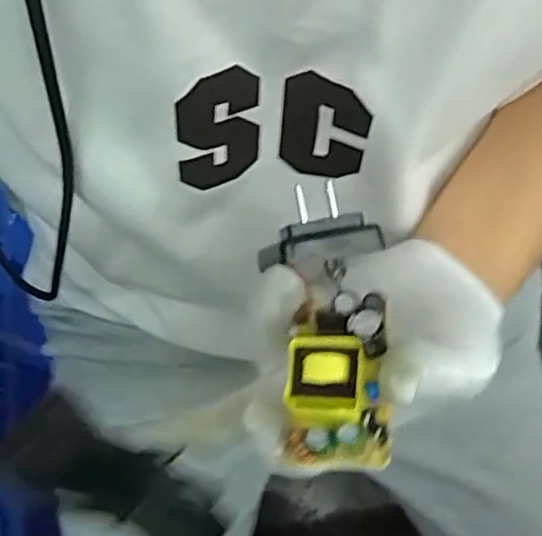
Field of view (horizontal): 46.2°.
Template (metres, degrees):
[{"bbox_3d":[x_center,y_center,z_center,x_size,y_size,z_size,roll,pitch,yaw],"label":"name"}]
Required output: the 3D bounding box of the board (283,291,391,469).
[{"bbox_3d":[0.024,0.038,0.226,0.034,0.026,0.061,3,71,0],"label":"board"}]

